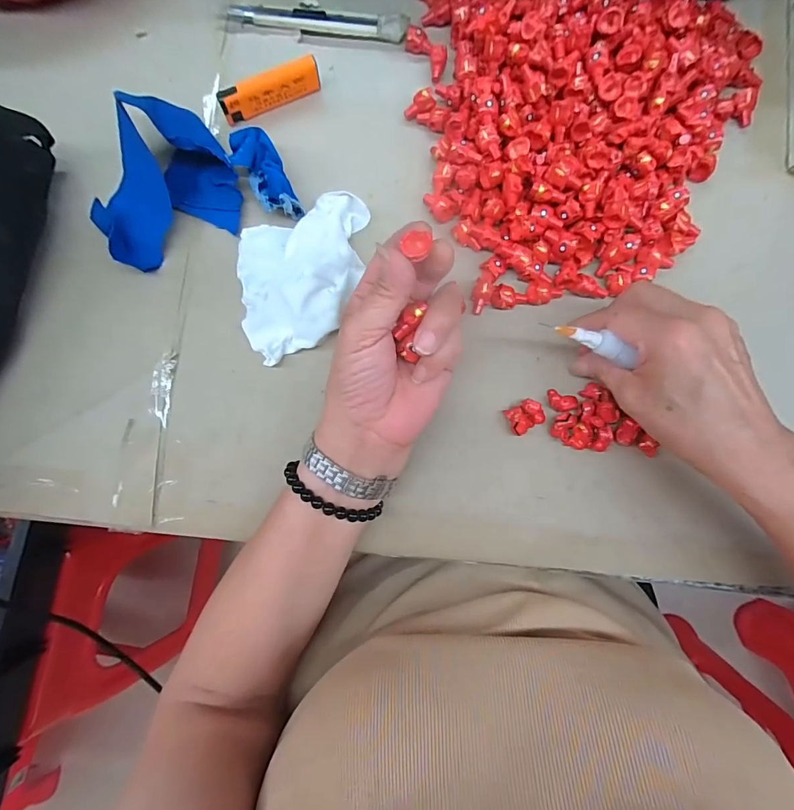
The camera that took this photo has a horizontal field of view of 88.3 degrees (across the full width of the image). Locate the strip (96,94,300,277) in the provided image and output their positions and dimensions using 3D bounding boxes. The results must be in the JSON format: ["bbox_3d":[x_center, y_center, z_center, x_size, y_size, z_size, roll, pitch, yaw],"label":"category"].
[{"bbox_3d":[-0.158,-0.170,0.296,0.149,0.052,0.106,-18,85,-1],"label":"strip"}]

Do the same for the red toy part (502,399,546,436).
[{"bbox_3d":[0.093,0.008,0.299,0.025,0.013,0.020,-29,85,-2],"label":"red toy part"}]

